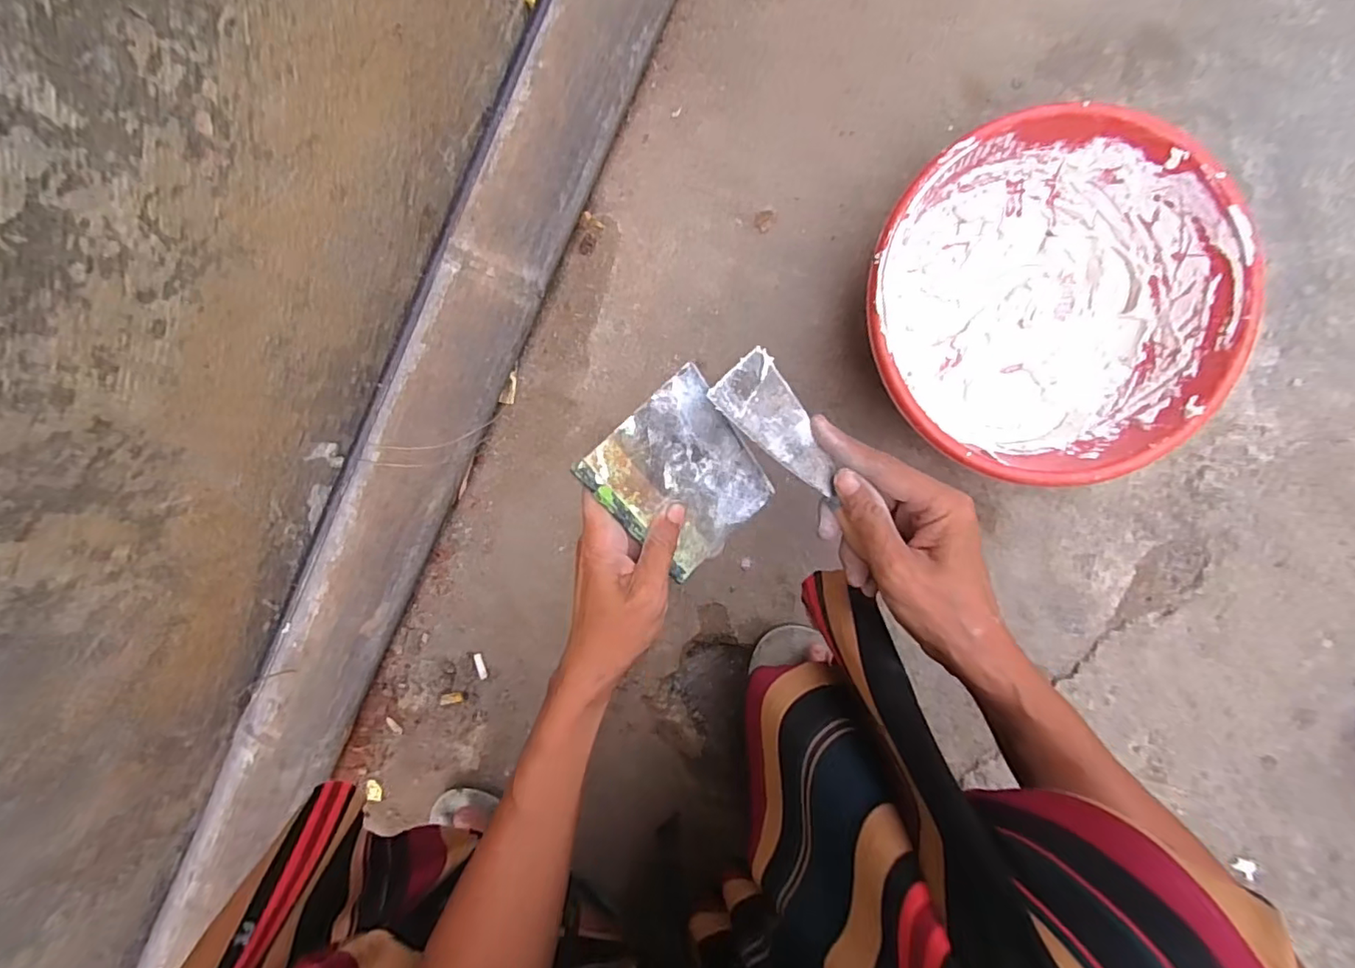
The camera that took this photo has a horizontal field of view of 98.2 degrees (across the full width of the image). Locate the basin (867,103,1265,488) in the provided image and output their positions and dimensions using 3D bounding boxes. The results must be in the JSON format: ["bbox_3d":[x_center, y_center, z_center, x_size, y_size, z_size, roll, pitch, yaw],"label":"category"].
[{"bbox_3d":[0.274,-0.133,0.461,0.249,0.099,0.248,0,93,5],"label":"basin"}]

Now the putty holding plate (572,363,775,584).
[{"bbox_3d":[0.005,-0.001,0.358,0.087,0.004,0.116,-43,127,-6],"label":"putty holding plate"}]

